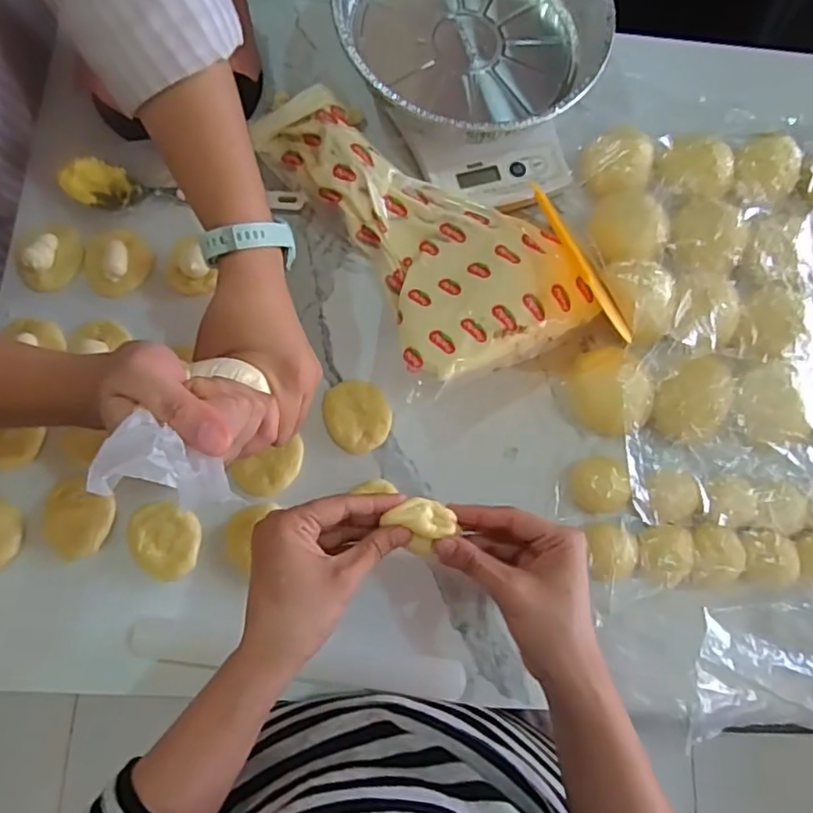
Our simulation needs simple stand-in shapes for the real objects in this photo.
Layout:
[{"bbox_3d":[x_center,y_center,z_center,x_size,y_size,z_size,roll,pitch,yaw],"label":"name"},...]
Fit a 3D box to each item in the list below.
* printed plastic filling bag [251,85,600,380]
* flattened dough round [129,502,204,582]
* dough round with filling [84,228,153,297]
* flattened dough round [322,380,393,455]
[{"bbox_3d":[0.009,-0.145,0.484,0.141,0.053,0.275,-31,81,-11],"label":"printed plastic filling bag"},{"bbox_3d":[-0.176,0.098,0.441,0.049,0.015,0.054,6,76,-3],"label":"flattened dough round"},{"bbox_3d":[-0.231,-0.116,0.477,0.052,0.021,0.049,1,76,-4],"label":"dough round with filling"},{"bbox_3d":[-0.038,0.006,0.471,0.051,0.007,0.058,-21,79,-9],"label":"flattened dough round"}]

